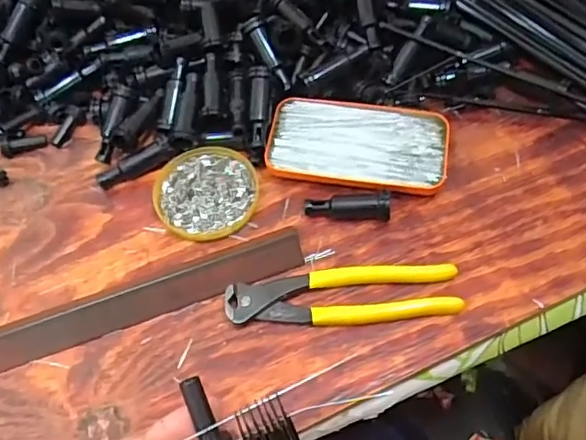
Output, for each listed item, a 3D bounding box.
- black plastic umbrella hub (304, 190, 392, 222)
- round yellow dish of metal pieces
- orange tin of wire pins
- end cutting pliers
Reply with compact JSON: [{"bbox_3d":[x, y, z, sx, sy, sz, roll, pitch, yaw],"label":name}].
[{"bbox_3d":[0.042,-0.014,0.442,0.065,0.023,0.019,6,60,7],"label":"black plastic umbrella hub"},{"bbox_3d":[-0.070,-0.024,0.465,0.081,0.006,0.085,-2,59,3],"label":"round yellow dish of metal pieces"},{"bbox_3d":[0.053,-0.060,0.472,0.142,0.018,0.086,7,60,8],"label":"orange tin of wire pins"},{"bbox_3d":[0.036,0.055,0.409,0.164,0.014,0.040,-5,59,0],"label":"end cutting pliers"}]

